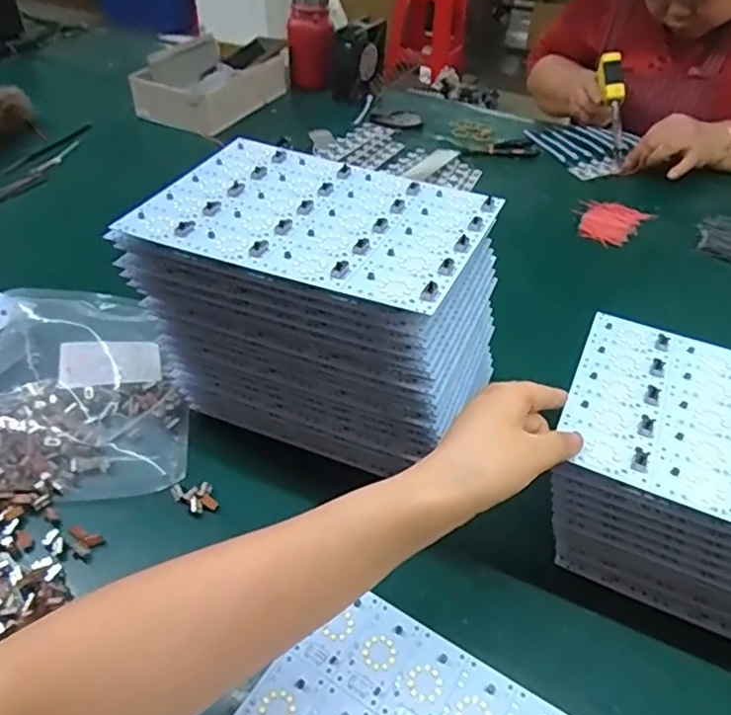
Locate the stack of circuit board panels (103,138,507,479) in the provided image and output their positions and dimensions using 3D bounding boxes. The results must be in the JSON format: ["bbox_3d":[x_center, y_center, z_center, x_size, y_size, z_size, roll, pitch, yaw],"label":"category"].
[{"bbox_3d":[-0.035,-0.040,0.497,0.243,0.180,0.150,18,45,16],"label":"stack of circuit board panels"}]

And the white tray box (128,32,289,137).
[{"bbox_3d":[-0.265,-0.468,1.029,0.153,0.098,0.289,17,45,15],"label":"white tray box"}]

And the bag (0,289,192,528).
[{"bbox_3d":[-0.261,0.027,0.536,0.187,0.054,0.226,-11,45,-14],"label":"bag"}]

